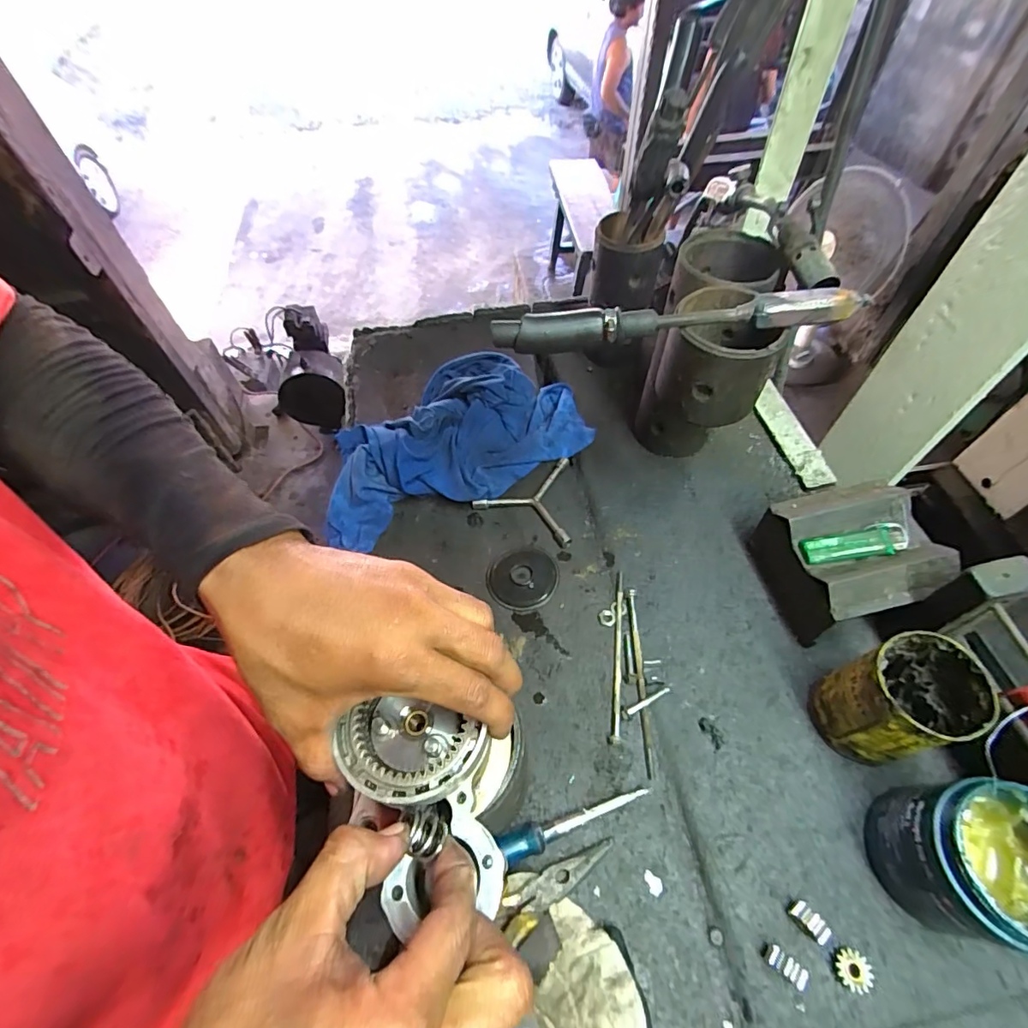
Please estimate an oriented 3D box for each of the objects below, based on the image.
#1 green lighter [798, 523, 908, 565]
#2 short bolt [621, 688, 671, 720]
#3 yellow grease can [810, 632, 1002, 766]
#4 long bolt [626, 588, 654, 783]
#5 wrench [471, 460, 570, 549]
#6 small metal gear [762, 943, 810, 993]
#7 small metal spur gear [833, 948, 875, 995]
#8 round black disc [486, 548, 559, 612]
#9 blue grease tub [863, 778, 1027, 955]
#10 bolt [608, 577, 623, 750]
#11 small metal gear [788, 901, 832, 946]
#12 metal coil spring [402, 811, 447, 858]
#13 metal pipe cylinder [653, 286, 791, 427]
[{"bbox_3d":[0.300,0.028,0.441,0.086,0.017,0.026,-8,56,-3],"label":"green lighter"},{"bbox_3d":[0.117,0.168,0.450,0.048,0.009,0.010,-27,60,-13],"label":"short bolt"},{"bbox_3d":[0.293,0.147,0.392,0.073,0.110,0.070,-2,58,3],"label":"yellow grease can"},{"bbox_3d":[0.116,0.149,0.464,0.008,0.007,0.166,-1,58,3],"label":"long bolt"},{"bbox_3d":[0.007,-0.014,0.578,0.110,0.010,0.116,0,58,4],"label":"wrench"},{"bbox_3d":[0.185,0.308,0.343,0.022,0.026,0.012,37,67,23],"label":"small metal gear"},{"bbox_3d":[0.232,0.312,0.344,0.020,0.015,0.023,8,58,8],"label":"small metal spur gear"},{"bbox_3d":[0.008,0.069,0.537,0.075,0.013,0.073,-2,58,3],"label":"round black disc"},{"bbox_3d":[0.313,0.236,0.341,0.089,0.100,0.085,-2,58,3],"label":"blue grease tub"},{"bbox_3d":[0.097,0.130,0.475,0.009,0.009,0.162,5,58,7],"label":"bolt"},{"bbox_3d":[0.208,0.289,0.356,0.014,0.022,0.022,-38,63,-19],"label":"small metal gear"},{"bbox_3d":[-0.042,0.153,0.240,0.016,0.019,0.019,-12,58,-4],"label":"metal coil spring"},{"bbox_3d":[0.171,-0.135,0.424,0.085,0.085,0.088,16,58,13],"label":"metal pipe cylinder"}]

